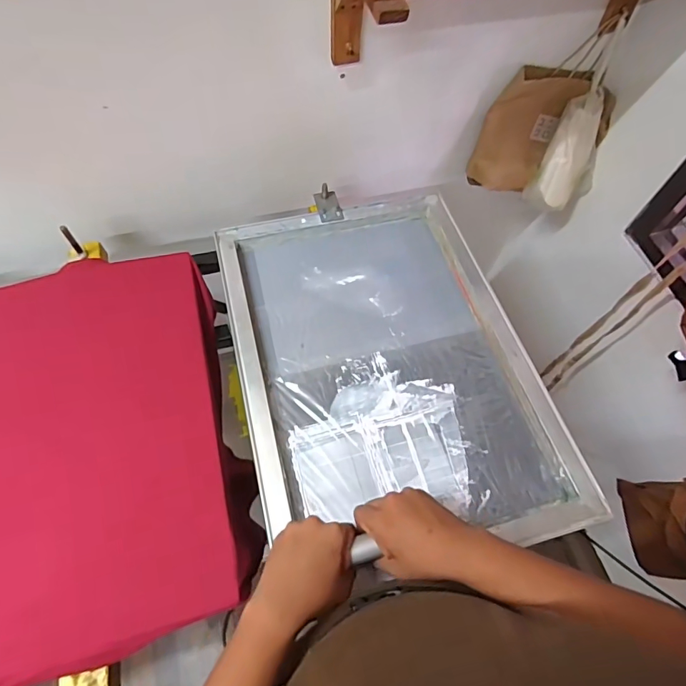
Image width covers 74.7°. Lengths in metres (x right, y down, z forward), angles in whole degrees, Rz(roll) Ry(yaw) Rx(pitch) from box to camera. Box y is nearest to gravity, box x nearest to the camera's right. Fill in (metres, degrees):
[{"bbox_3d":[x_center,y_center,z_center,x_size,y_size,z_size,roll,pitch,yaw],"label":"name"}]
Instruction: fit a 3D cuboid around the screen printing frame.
[{"bbox_3d":[0.065,0.016,0.749,0.456,0.046,0.630,-13,63,-9],"label":"screen printing frame"}]

